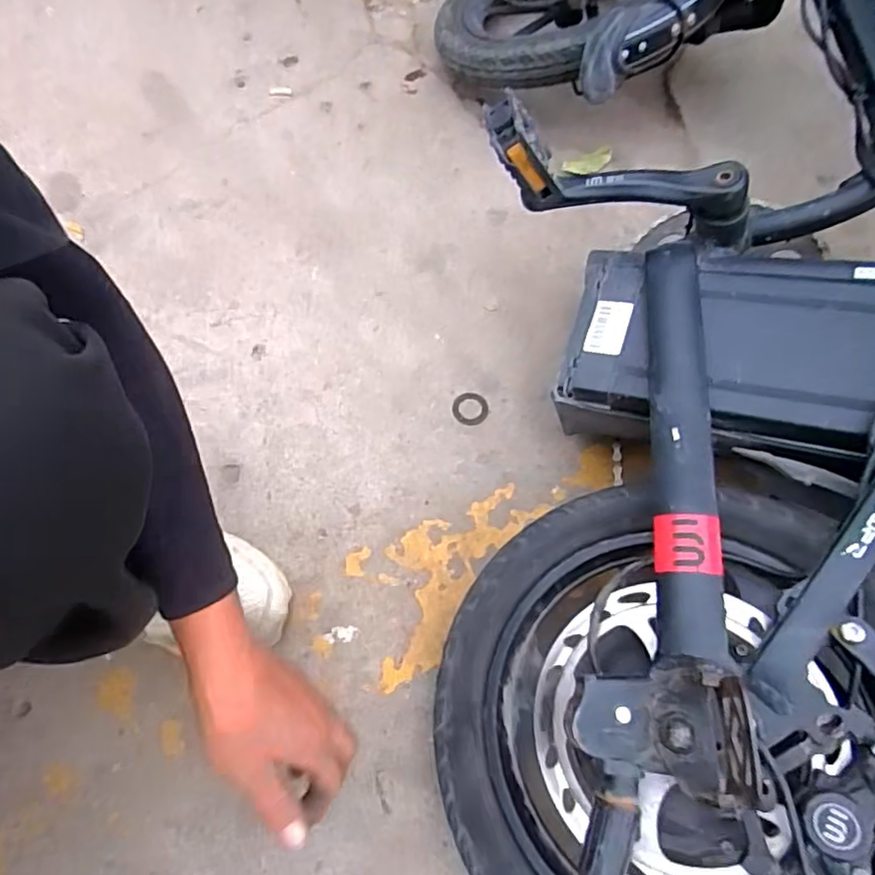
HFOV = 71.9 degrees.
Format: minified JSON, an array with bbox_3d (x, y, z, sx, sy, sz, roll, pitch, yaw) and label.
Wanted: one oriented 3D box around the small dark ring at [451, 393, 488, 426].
[{"bbox_3d":[0.035,-0.029,0.631,0.038,0.005,0.038,-1,66,2],"label":"small dark ring"}]

